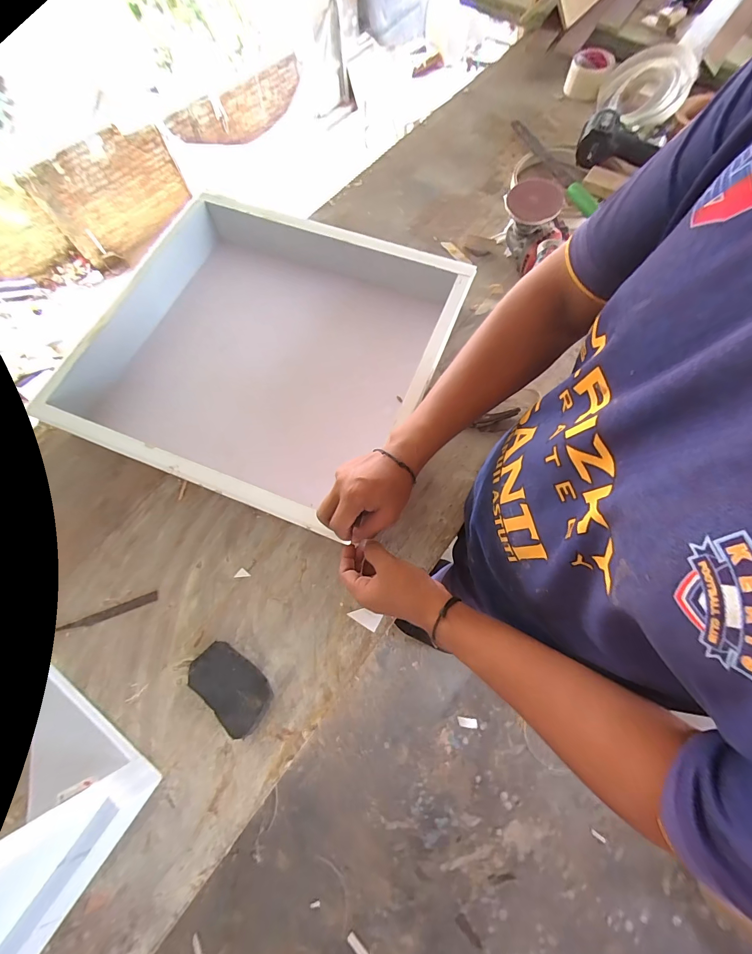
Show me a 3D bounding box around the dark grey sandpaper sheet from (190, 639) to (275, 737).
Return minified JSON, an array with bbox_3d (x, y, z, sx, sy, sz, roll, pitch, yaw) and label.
[{"bbox_3d":[-0.178,0.257,0.433,0.106,0.023,0.063,39,76,14],"label":"dark grey sandpaper sheet"}]

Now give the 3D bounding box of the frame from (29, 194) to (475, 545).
[{"bbox_3d":[-0.152,-0.196,0.533,0.473,0.133,0.464,20,73,9],"label":"frame"}]

